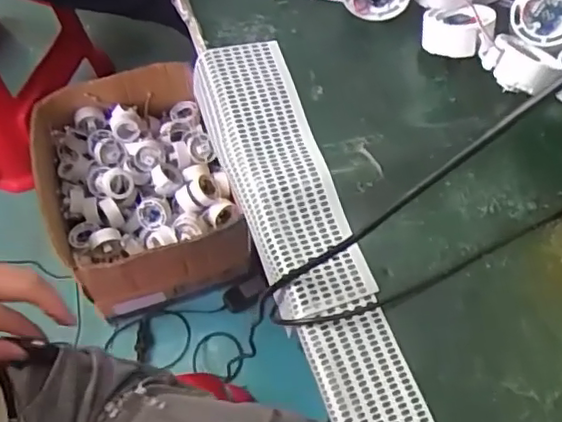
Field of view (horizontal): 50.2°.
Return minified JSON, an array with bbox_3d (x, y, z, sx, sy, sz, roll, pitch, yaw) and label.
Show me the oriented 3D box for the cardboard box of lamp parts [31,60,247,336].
[{"bbox_3d":[-0.252,-0.026,1.107,0.296,0.256,0.366,-18,66,-12],"label":"cardboard box of lamp parts"}]

